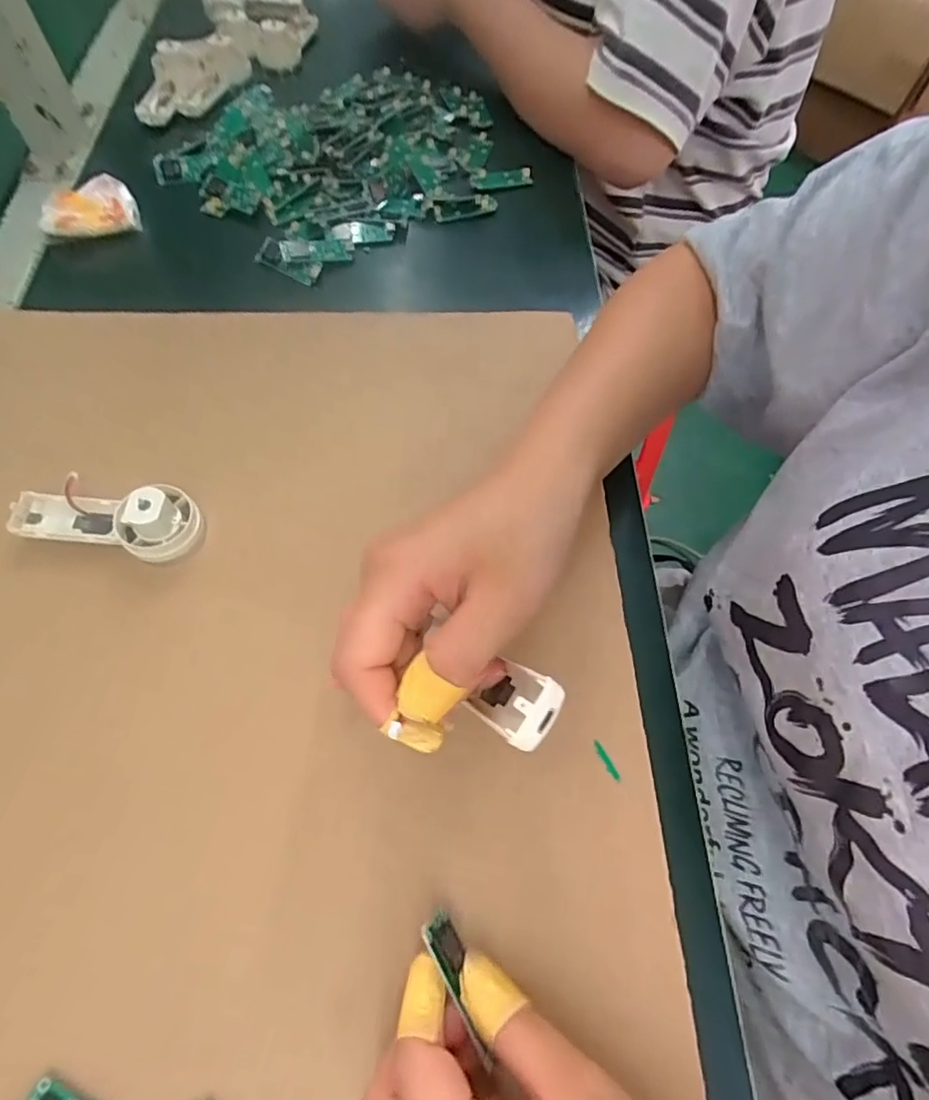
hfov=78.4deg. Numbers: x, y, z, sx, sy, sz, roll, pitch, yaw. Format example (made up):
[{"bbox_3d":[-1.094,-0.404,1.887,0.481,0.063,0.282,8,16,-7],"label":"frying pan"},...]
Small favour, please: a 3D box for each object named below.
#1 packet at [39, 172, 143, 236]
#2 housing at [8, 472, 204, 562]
[{"bbox_3d":[-0.279,-0.254,0.425,0.063,0.019,0.048,-20,66,-12],"label":"packet"},{"bbox_3d":[-0.186,-0.019,0.297,0.094,0.028,0.038,7,64,1],"label":"housing"}]

